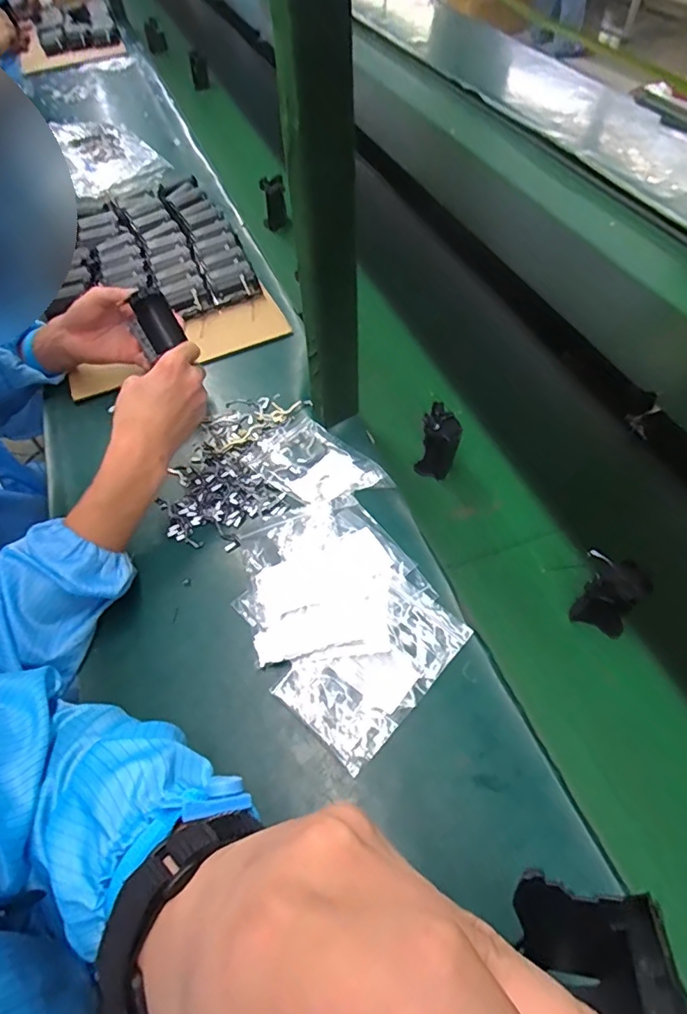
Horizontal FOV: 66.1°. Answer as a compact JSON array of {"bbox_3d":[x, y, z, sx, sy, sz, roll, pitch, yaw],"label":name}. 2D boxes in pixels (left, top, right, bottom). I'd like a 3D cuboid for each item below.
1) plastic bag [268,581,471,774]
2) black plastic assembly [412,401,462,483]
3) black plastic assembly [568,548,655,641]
[{"bbox_3d":[0.028,0.133,0.455,0.094,0.014,0.152,37,64,26],"label":"plastic bag"},{"bbox_3d":[0.103,-0.067,0.569,0.040,0.064,0.055,11,55,11],"label":"black plastic assembly"},{"bbox_3d":[0.227,0.076,0.458,0.031,0.089,0.059,-39,61,-23],"label":"black plastic assembly"}]

